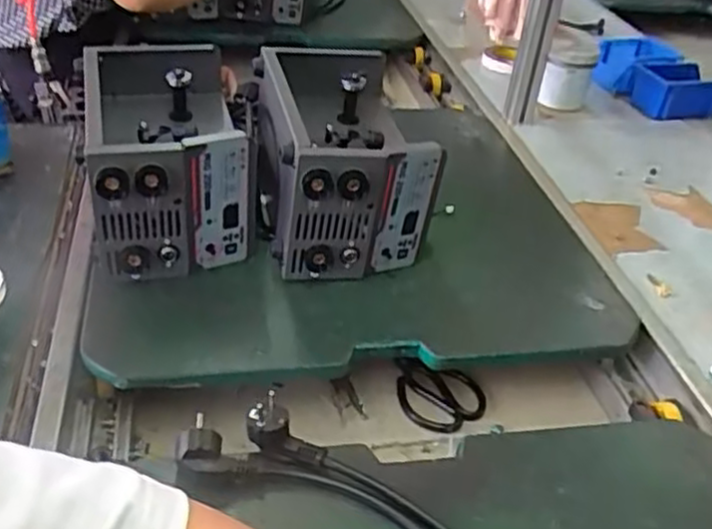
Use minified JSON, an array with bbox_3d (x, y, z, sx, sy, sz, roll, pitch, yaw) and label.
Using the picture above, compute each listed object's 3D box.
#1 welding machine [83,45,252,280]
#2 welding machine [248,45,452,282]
[{"bbox_3d":[-0.222,-0.124,0.857,0.159,0.168,0.277,-7,38,-16],"label":"welding machine"},{"bbox_3d":[-0.022,-0.129,0.895,0.179,0.172,0.303,-5,37,-13],"label":"welding machine"}]

